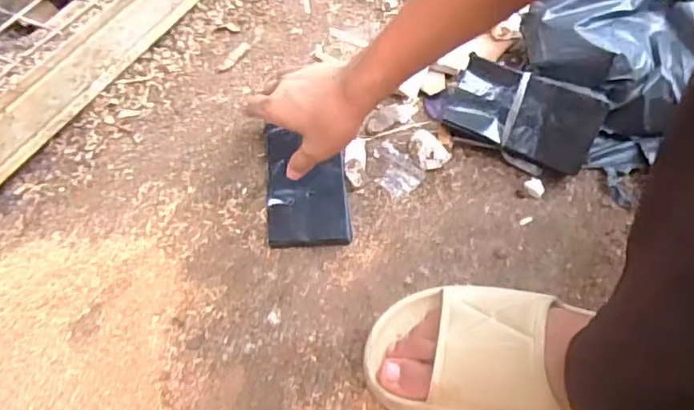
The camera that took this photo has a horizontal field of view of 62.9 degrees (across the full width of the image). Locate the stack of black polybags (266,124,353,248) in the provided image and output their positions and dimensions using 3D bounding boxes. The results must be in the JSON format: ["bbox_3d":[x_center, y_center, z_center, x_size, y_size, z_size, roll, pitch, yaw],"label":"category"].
[{"bbox_3d":[-0.042,-0.023,0.583,0.079,0.018,0.148,-3,58,-6],"label":"stack of black polybags"}]

